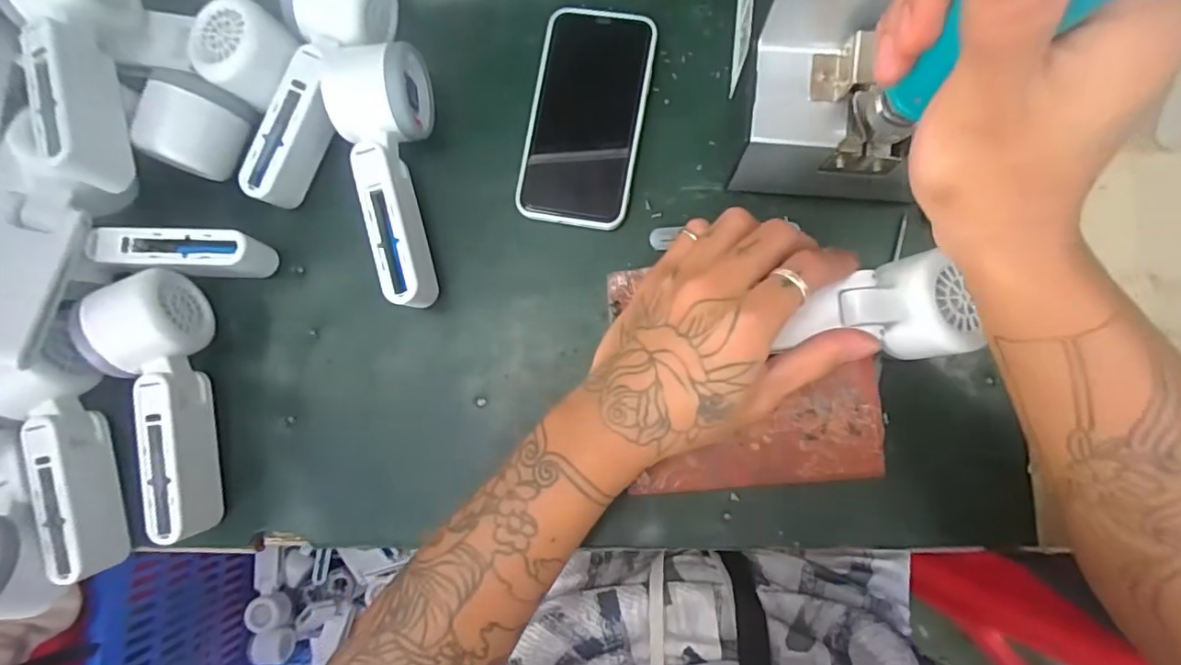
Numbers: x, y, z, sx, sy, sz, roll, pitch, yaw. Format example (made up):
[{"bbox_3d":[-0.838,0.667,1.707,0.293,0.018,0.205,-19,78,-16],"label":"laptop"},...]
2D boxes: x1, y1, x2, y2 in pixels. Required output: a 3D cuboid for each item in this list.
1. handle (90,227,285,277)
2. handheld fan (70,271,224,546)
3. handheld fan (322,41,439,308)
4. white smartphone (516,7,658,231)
[{"bbox_3d":[-0.264,-0.050,0.370,0.099,0.047,0.028,4,84,5],"label":"handle"},{"bbox_3d":[-0.267,0.047,0.357,0.055,0.052,0.161,-15,82,3],"label":"handheld fan"},{"bbox_3d":[-0.127,-0.100,0.359,0.052,0.051,0.164,-9,83,4],"label":"handheld fan"},{"bbox_3d":[-0.003,-0.143,0.378,0.074,0.007,0.144,9,84,6],"label":"white smartphone"}]

